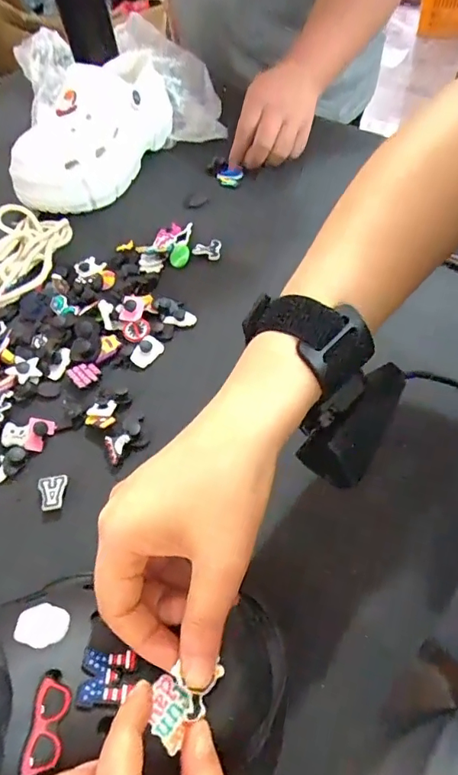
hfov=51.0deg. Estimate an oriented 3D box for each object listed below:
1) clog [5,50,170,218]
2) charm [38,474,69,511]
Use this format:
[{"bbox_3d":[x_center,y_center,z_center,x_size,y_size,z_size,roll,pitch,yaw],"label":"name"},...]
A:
[{"bbox_3d":[-0.162,-0.304,0.571,0.097,0.104,0.215,18,58,17],"label":"clog"},{"bbox_3d":[-0.130,0.077,0.353,0.019,0.004,0.026,-3,58,-7],"label":"charm"}]

